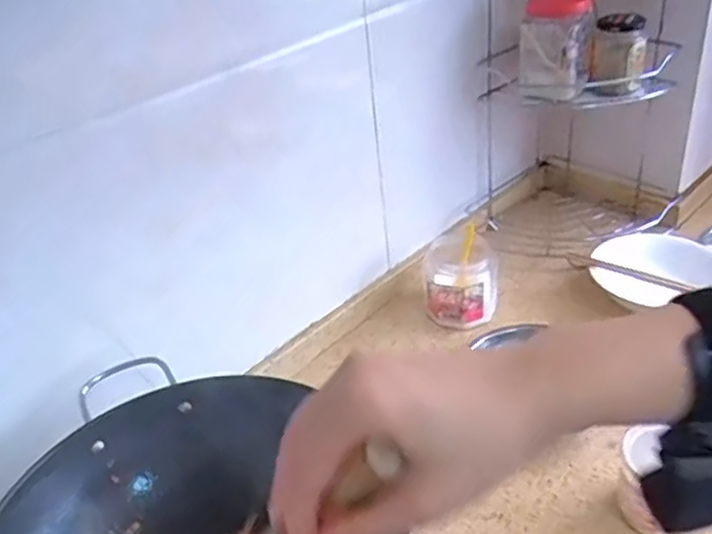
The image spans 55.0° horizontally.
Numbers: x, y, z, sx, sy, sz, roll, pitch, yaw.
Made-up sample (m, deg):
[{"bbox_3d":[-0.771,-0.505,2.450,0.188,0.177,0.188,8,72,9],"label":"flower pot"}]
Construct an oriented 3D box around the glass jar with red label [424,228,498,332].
[{"bbox_3d":[0.156,0.014,1.016,0.104,0.106,0.098,-5,34,3],"label":"glass jar with red label"}]

